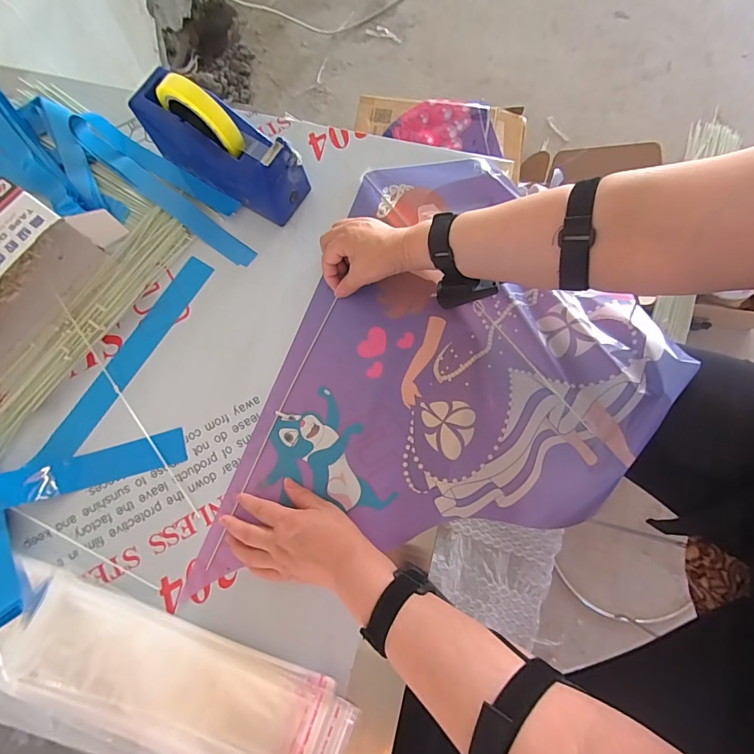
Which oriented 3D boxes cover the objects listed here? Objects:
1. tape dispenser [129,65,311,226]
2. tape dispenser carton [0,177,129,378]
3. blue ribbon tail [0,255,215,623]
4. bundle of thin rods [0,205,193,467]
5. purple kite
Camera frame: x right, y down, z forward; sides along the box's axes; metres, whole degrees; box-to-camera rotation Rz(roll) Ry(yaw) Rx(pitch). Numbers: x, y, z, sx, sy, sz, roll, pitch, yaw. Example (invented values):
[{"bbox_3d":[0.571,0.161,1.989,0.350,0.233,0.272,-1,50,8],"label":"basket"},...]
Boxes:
[{"bbox_3d":[-0.191,-0.287,0.502,0.205,0.128,0.068,30,79,8],"label":"tape dispenser"},{"bbox_3d":[-0.454,-0.111,0.498,0.135,0.074,0.271,32,80,8],"label":"tape dispenser carton"},{"bbox_3d":[-0.324,0.051,0.492,0.375,0.032,0.263,-32,80,-9],"label":"blue ribbon tail"},{"bbox_3d":[-0.380,-0.061,0.517,0.078,0.017,0.371,32,80,8],"label":"bundle of thin rods"},{"bbox_3d":[0.090,0.012,0.462,0.392,0.075,0.549,20,78,6],"label":"purple kite"}]

